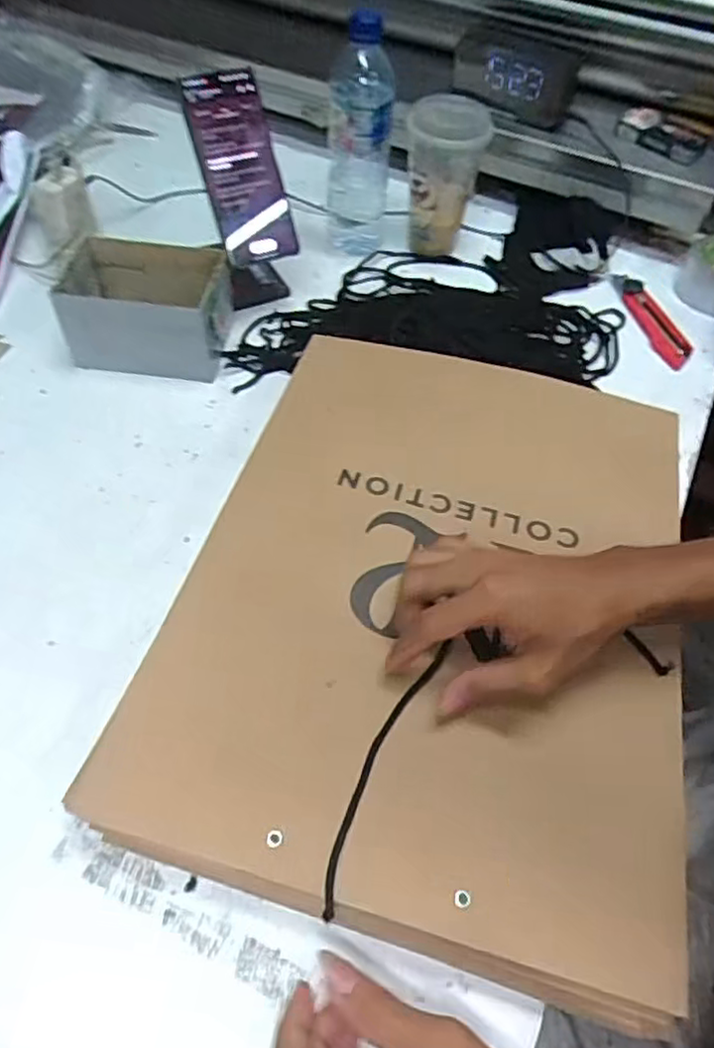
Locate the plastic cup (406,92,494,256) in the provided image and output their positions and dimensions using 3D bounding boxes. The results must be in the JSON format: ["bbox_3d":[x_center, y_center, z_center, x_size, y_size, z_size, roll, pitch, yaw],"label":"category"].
[{"bbox_3d":[0.093,-0.385,0.733,0.084,0.143,0.089,3,54,-2],"label":"plastic cup"}]

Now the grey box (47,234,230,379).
[{"bbox_3d":[-0.200,-0.208,0.633,0.146,0.081,0.111,6,54,0],"label":"grey box"}]

